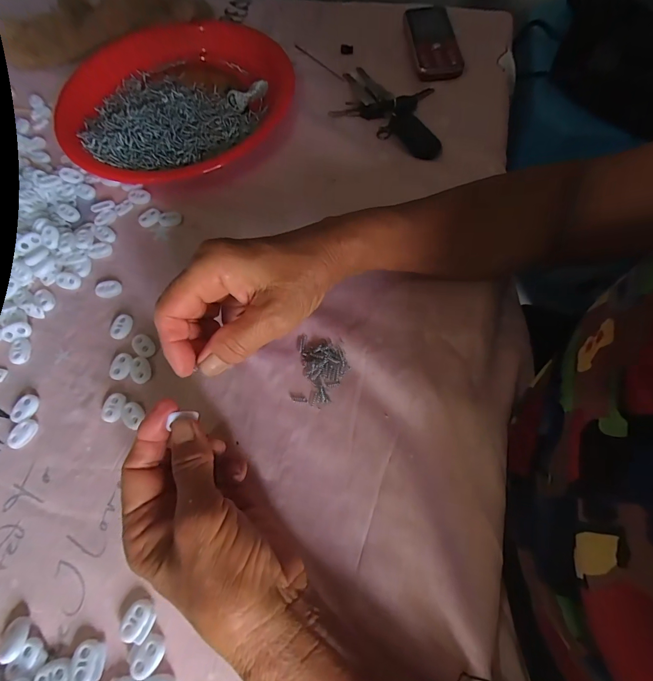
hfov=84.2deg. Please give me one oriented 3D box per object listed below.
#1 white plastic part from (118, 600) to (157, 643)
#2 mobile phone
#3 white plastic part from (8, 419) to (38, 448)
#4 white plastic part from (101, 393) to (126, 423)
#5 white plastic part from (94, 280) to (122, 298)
[{"bbox_3d":[-0.117,0.175,0.225,0.018,0.005,0.021,18,69,10],"label":"white plastic part"},{"bbox_3d":[0.125,-0.359,0.430,0.053,0.015,0.131,-3,67,1],"label":"mobile phone"},{"bbox_3d":[-0.232,0.071,0.276,0.014,0.006,0.022,18,69,10],"label":"white plastic part"},{"bbox_3d":[-0.165,0.052,0.281,0.016,0.006,0.022,6,68,5],"label":"white plastic part"},{"bbox_3d":[-0.195,-0.046,0.324,0.022,0.007,0.015,4,68,4],"label":"white plastic part"}]

